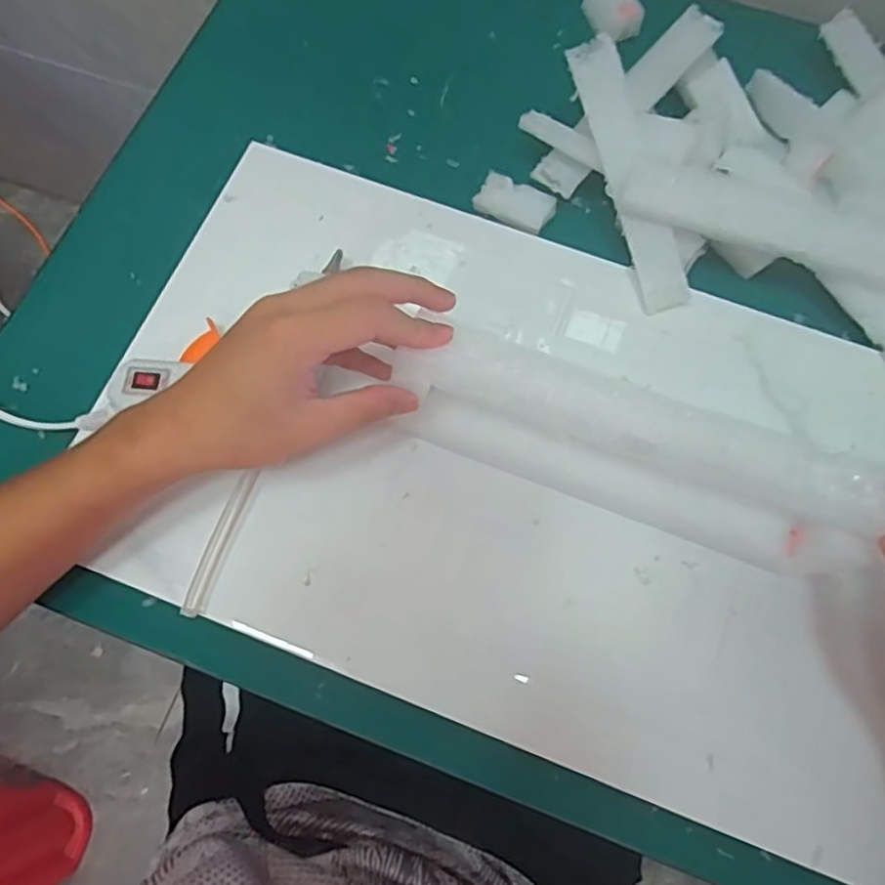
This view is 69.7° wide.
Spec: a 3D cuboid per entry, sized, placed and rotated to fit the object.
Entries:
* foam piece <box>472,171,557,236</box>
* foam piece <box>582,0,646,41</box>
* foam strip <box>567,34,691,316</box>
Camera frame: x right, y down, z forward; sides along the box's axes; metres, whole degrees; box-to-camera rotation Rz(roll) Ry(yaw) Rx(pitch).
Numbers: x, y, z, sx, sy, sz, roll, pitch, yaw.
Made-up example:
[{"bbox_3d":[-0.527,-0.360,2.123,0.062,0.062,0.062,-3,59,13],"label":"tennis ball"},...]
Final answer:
[{"bbox_3d":[0.050,-0.163,0.435,0.051,0.011,0.028,26,74,7],"label":"foam piece"},{"bbox_3d":[0.131,-0.333,0.487,0.034,0.021,0.047,-21,74,-7],"label":"foam piece"},{"bbox_3d":[0.118,-0.167,0.398,0.031,0.010,0.169,-18,93,-5],"label":"foam strip"}]

